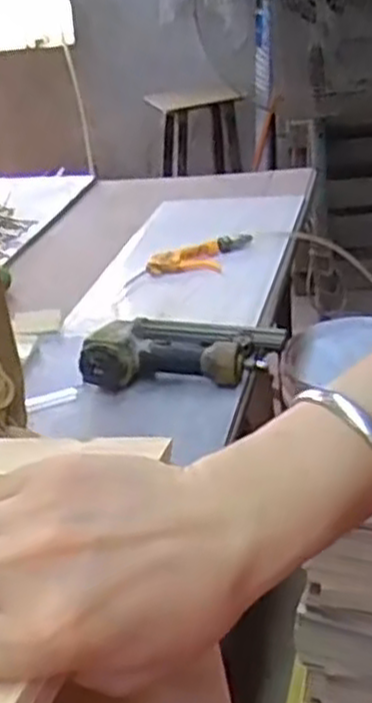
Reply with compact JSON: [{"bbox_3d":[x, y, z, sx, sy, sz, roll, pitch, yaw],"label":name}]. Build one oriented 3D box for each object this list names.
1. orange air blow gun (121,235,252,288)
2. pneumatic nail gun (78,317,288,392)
[{"bbox_3d":[0.006,-0.154,1.318,0.237,0.025,0.072,-18,50,-16],"label":"orange air blow gun"},{"bbox_3d":[0.001,-0.001,1.002,0.243,0.081,0.151,-1,29,11],"label":"pneumatic nail gun"}]

